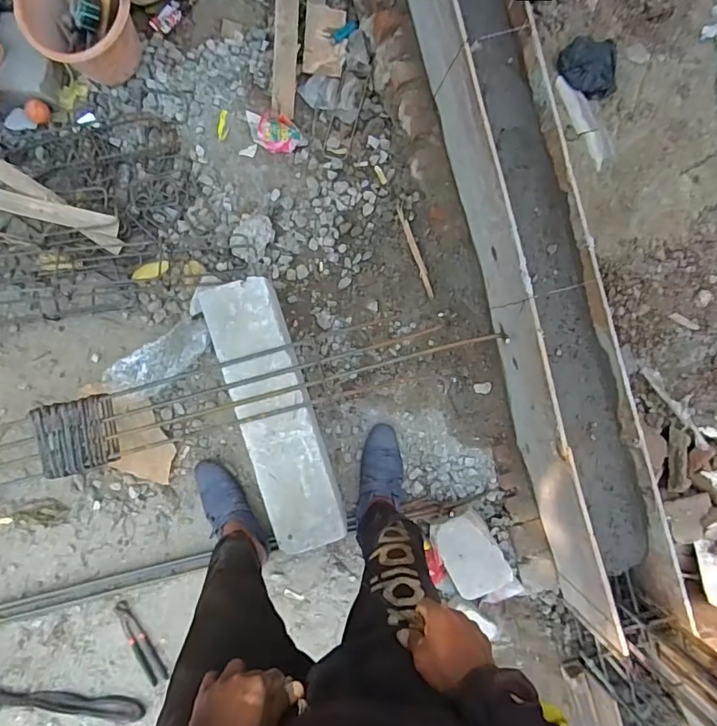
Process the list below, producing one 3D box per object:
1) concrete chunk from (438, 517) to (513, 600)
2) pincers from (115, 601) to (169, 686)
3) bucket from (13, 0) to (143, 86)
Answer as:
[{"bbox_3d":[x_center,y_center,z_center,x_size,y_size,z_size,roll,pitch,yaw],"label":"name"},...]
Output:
[{"bbox_3d":[0.279,0.469,1.220,0.135,0.050,0.193,-29,88,16],"label":"concrete chunk"},{"bbox_3d":[-0.553,0.705,1.240,0.050,0.013,0.222,-30,94,-4],"label":"pincers"},{"bbox_3d":[-0.627,-0.779,1.129,0.222,0.177,0.231,0,90,-3],"label":"bucket"}]

